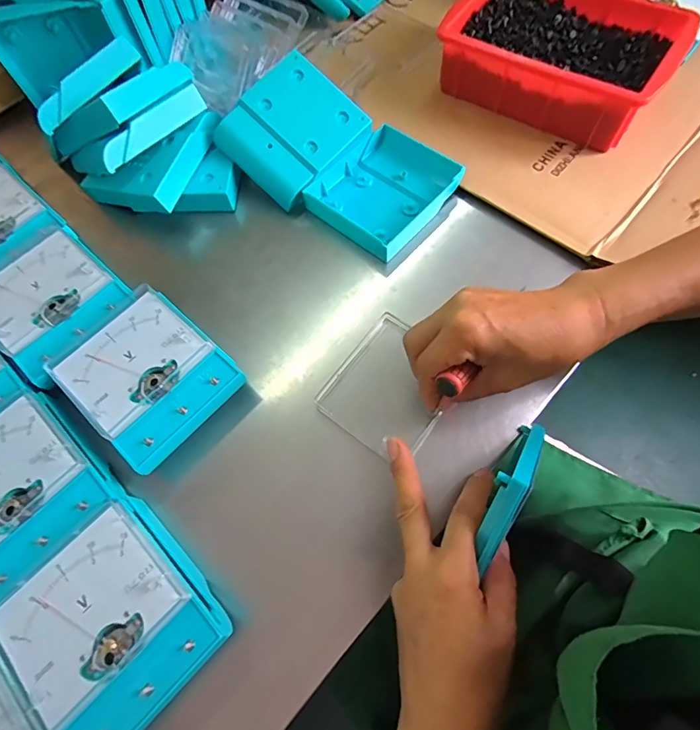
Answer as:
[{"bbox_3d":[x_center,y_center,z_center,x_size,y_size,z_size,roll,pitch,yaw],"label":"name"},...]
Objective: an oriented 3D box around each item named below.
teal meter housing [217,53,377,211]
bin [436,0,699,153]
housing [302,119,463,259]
[{"bbox_3d":[-0.056,-0.224,0.421,0.114,0.033,0.101,-43,92,-2],"label":"teal meter housing"},{"bbox_3d":[0.195,-0.304,0.424,0.202,0.054,0.143,25,72,12],"label":"bin"},{"bbox_3d":[0.030,-0.166,0.409,0.105,0.025,0.112,38,75,16],"label":"housing"}]

